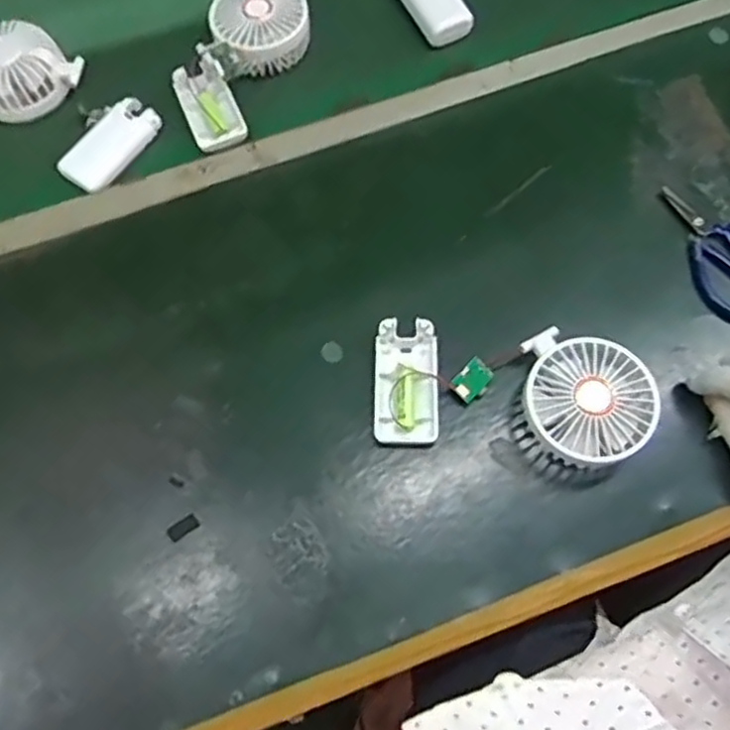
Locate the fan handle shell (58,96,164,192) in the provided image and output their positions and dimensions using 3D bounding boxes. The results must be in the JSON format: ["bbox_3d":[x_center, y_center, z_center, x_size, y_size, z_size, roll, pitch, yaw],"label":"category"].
[{"bbox_3d":[-0.221,-0.193,0.605,0.050,0.008,0.092,37,73,13],"label":"fan handle shell"}]

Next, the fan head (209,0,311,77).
[{"bbox_3d":[-0.098,-0.312,0.643,0.090,0.047,0.072,-38,74,-14],"label":"fan head"}]

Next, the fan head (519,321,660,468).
[{"bbox_3d":[0.155,0.028,0.498,0.086,0.052,0.093,7,68,5],"label":"fan head"}]

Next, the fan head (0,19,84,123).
[{"bbox_3d":[-0.310,-0.264,0.625,0.080,0.041,0.093,41,74,14],"label":"fan head"}]

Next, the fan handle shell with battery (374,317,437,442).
[{"bbox_3d":[0.031,0.013,0.522,0.045,0.028,0.096,2,69,0],"label":"fan handle shell with battery"}]

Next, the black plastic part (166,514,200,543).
[{"bbox_3d":[-0.129,0.115,0.489,0.022,0.004,0.011,-34,73,-13],"label":"black plastic part"}]

